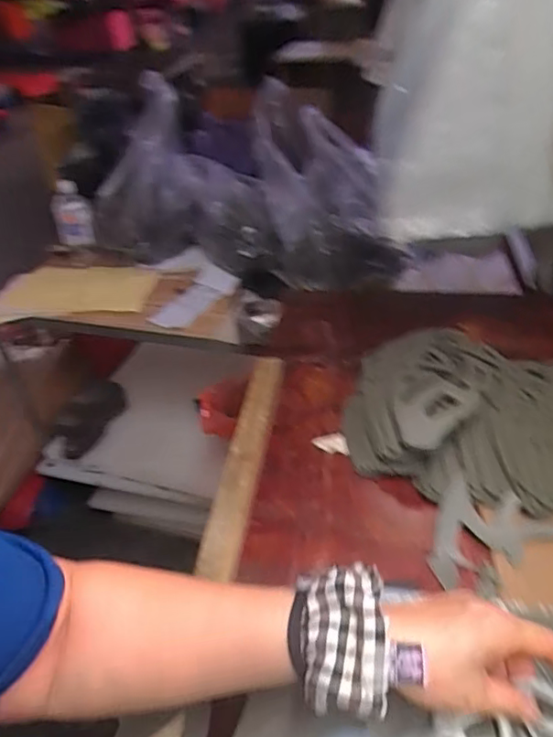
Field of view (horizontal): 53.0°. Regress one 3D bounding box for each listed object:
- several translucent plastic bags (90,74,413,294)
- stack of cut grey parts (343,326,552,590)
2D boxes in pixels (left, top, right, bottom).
[{"bbox_3d":[-0.087,-0.418,1.308,0.763,0.389,0.342,7,41,14],"label":"several translucent plastic bags"},{"bbox_3d":[0.242,0.061,0.601,0.320,0.060,0.322,-4,39,1],"label":"stack of cut grey parts"}]

